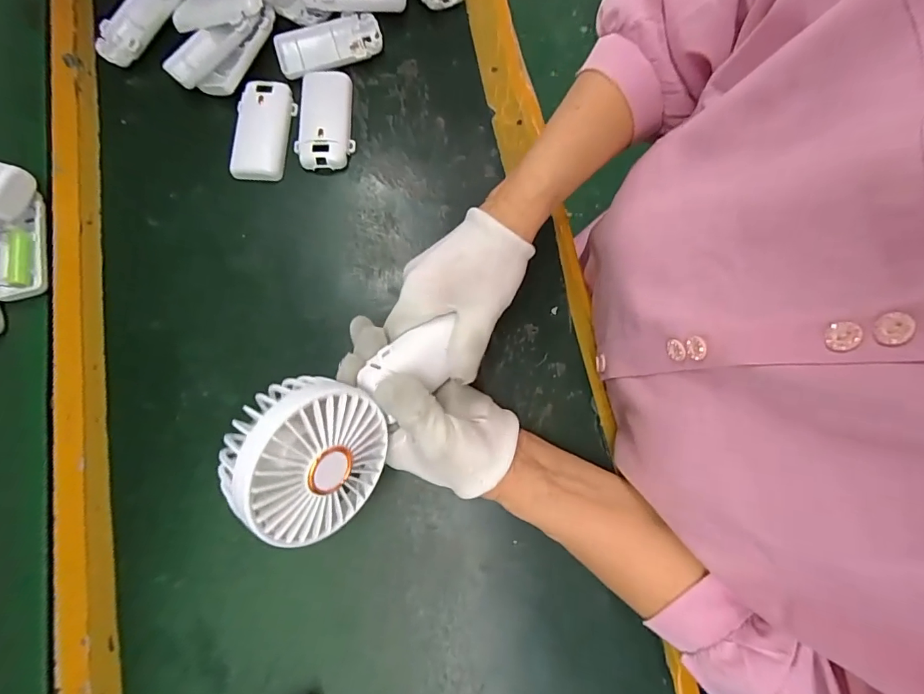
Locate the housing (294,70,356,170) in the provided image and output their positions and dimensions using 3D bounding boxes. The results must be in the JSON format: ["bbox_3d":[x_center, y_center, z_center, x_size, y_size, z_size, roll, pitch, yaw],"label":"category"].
[{"bbox_3d":[-0.124,-0.204,0.414,0.050,0.015,0.093,-4,77,-2],"label":"housing"}]

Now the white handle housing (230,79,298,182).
[{"bbox_3d":[-0.176,-0.193,0.409,0.047,0.010,0.090,1,77,-1],"label":"white handle housing"}]

